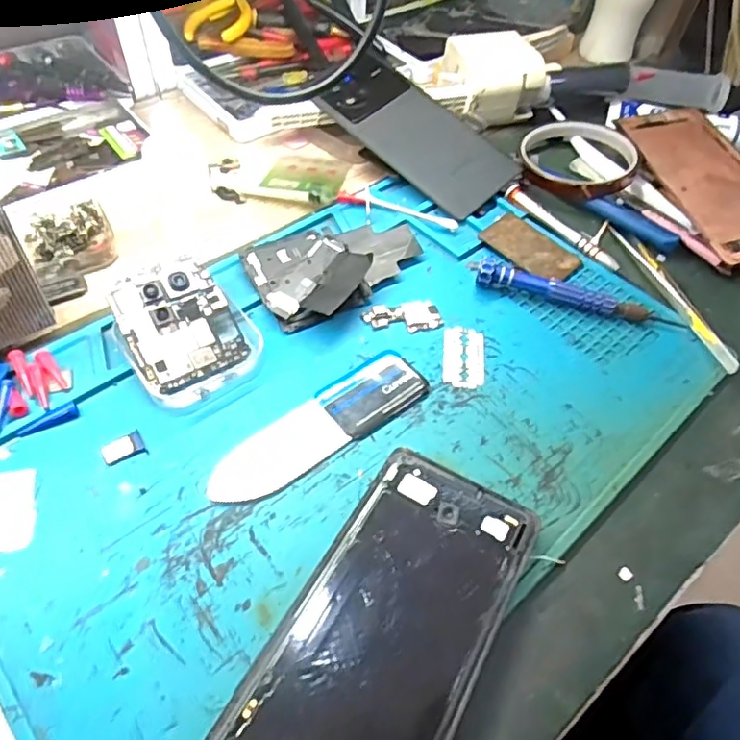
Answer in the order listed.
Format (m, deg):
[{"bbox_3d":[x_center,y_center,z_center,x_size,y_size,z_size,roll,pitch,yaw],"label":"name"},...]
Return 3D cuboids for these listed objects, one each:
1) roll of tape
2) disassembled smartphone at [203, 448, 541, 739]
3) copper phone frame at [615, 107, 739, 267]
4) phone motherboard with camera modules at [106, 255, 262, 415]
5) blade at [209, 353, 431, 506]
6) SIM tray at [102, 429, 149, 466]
[{"bbox_3d":[0.153,-0.154,0.425,0.081,0.018,0.076,3,54,-4],"label":"roll of tape"},{"bbox_3d":[0.004,0.106,0.226,0.074,0.013,0.162,27,56,14],"label":"disassembled smartphone"},{"bbox_3d":[0.243,-0.140,0.418,0.072,0.008,0.160,-14,59,-8],"label":"copper phone frame"},{"bbox_3d":[-0.096,-0.020,0.305,0.063,0.009,0.077,-29,85,-26],"label":"phone motherboard with camera modules"},{"bbox_3d":[-0.024,0.026,0.289,0.119,0.005,0.034,-31,62,-25],"label":"blade"},{"bbox_3d":[-0.116,0.036,0.274,0.018,0.004,0.014,-26,60,-22],"label":"SIM tray"}]

